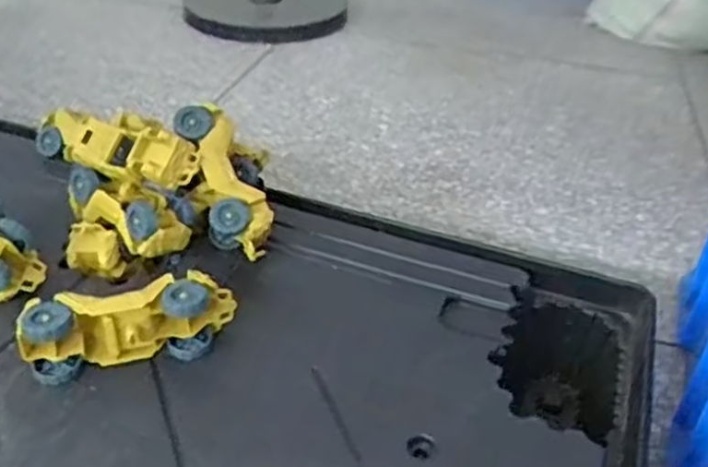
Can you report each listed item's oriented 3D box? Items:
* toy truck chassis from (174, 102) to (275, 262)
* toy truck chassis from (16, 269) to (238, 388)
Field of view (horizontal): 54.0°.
[{"bbox_3d":[-0.125,-0.055,0.747,0.098,0.068,0.170,-14,77,-23],"label":"toy truck chassis"},{"bbox_3d":[-0.198,0.079,0.617,0.181,0.058,0.058,-9,38,-18],"label":"toy truck chassis"}]

